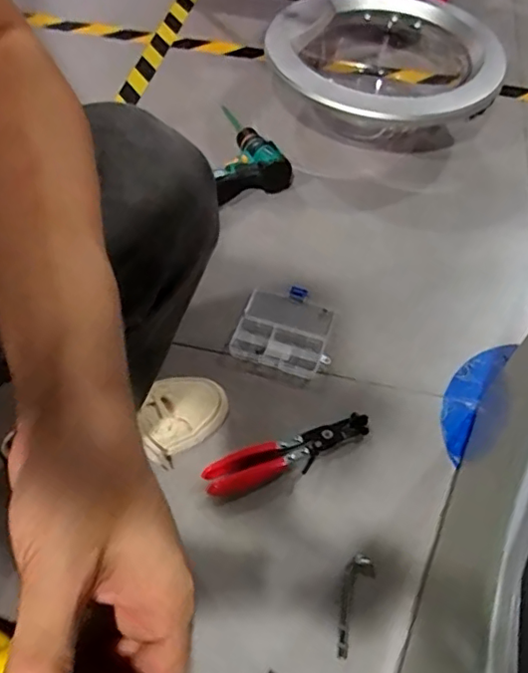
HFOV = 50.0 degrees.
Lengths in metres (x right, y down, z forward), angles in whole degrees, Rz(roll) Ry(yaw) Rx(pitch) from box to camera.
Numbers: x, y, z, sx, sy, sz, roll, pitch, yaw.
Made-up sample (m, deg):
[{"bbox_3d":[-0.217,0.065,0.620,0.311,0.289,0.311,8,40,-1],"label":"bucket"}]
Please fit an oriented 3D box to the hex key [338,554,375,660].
[{"bbox_3d":[0.096,0.295,0.623,0.030,0.011,0.109,19,56,11],"label":"hex key"}]

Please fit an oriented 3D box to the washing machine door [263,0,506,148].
[{"bbox_3d":[0.221,-0.510,1.094,0.422,0.149,0.427,-6,55,-6],"label":"washing machine door"}]

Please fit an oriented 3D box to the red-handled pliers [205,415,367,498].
[{"bbox_3d":[0.032,0.148,0.715,0.215,0.014,0.048,-15,57,-12],"label":"red-handled pliers"}]

